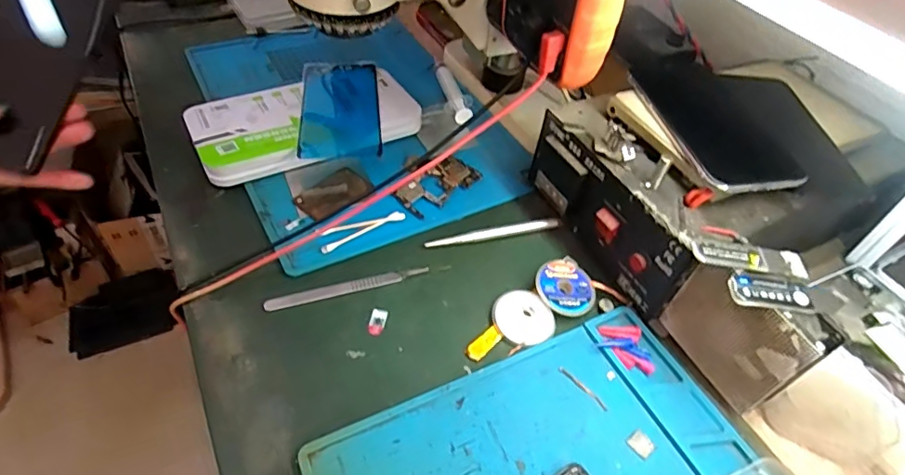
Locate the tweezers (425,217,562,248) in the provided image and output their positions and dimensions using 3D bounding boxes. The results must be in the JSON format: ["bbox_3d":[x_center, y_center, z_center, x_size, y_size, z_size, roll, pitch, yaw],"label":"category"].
[{"bbox_3d":[0.035,-0.005,0.430,0.116,0.004,0.011,-9,49,-13],"label":"tweezers"}]

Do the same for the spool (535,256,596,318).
[{"bbox_3d":[0.084,0.038,0.390,0.045,0.009,0.045,7,56,-10],"label":"spool"}]

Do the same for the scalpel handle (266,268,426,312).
[{"bbox_3d":[-0.076,0.036,0.383,0.118,0.005,0.010,-14,51,-16],"label":"scalpel handle"}]

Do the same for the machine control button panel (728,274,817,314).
[{"bbox_3d":[0.179,0.031,0.294,0.046,0.004,0.019,7,48,0],"label":"machine control button panel"}]

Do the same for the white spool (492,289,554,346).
[{"bbox_3d":[0.049,0.056,0.372,0.039,0.009,0.043,-25,55,-25],"label":"white spool"}]

